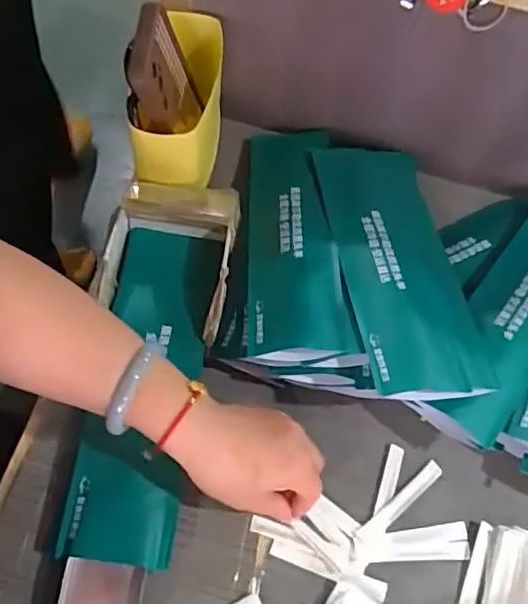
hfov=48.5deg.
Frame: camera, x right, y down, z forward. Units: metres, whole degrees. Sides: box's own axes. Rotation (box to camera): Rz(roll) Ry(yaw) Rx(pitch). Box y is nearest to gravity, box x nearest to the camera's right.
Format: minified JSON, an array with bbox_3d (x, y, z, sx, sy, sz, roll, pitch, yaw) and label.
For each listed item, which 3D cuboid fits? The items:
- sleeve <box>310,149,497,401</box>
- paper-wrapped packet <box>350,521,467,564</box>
[{"bbox_3d":[0.119,-0.043,0.530,0.106,0.021,0.287,1,54,-13],"label":"sleeve"},{"bbox_3d":[0.116,0.189,0.459,0.091,0.008,0.027,0,63,-5],"label":"paper-wrapped packet"}]

